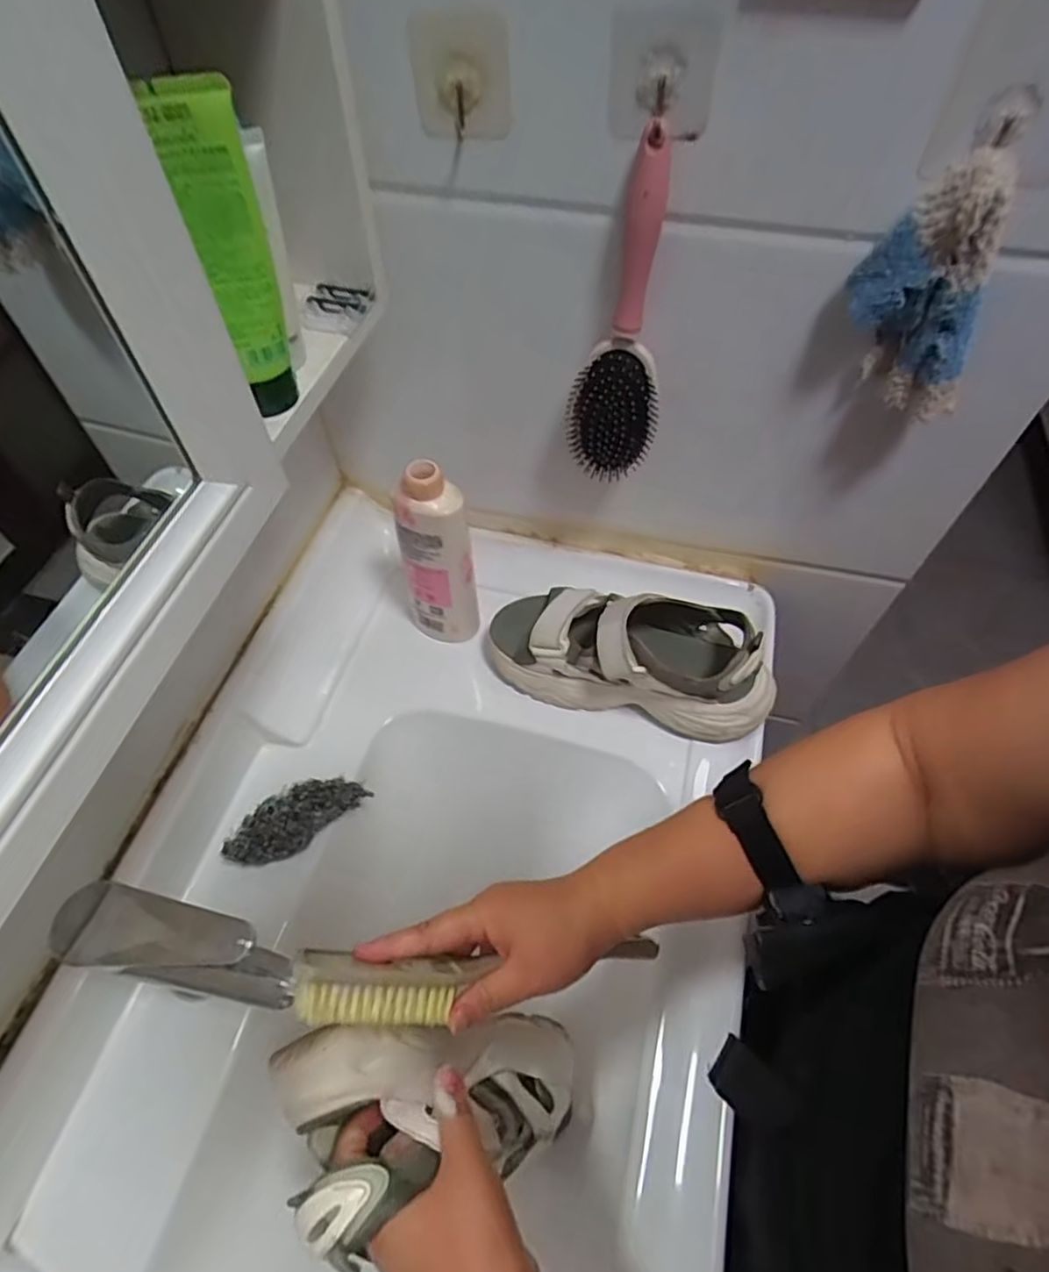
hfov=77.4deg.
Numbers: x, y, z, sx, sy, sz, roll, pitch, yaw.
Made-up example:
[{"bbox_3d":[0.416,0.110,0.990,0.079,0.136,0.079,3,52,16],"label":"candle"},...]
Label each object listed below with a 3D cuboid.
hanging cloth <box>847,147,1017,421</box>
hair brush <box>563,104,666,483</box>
[{"bbox_3d":[0.254,-0.213,0.410,0.088,0.138,0.036,27,61,16],"label":"hanging cloth"},{"bbox_3d":[0.074,-0.219,0.466,0.065,0.226,0.052,15,58,9],"label":"hair brush"}]

